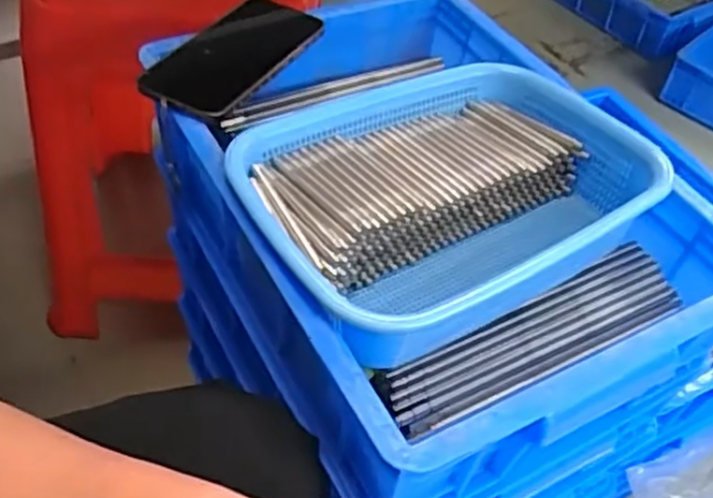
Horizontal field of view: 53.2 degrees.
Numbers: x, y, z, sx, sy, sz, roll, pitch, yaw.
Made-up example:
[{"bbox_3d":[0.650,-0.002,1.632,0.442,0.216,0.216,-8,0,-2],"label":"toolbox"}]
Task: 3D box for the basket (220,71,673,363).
[{"bbox_3d":[0.064,-0.036,0.519,0.289,0.085,0.211,-22,54,-24],"label":"basket"}]

